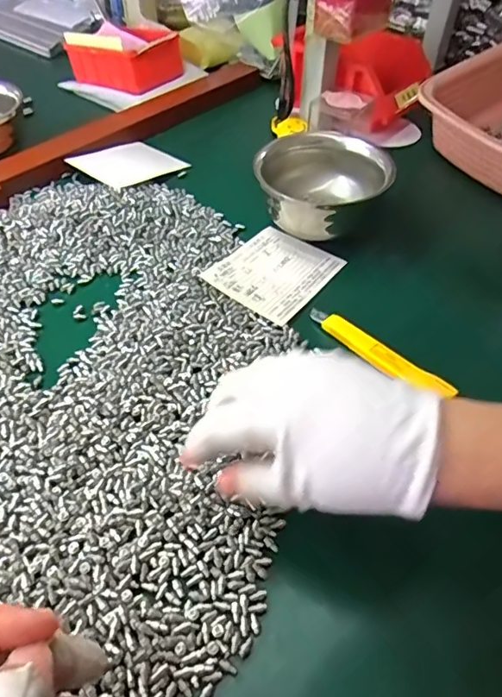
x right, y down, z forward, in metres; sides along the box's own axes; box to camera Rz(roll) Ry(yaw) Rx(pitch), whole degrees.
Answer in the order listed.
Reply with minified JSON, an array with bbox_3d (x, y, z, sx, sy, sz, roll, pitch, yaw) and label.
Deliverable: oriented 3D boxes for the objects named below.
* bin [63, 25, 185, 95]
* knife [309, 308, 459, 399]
[{"bbox_3d":[-0.171,-0.401,0.675,0.143,0.053,0.093,29,56,23],"label":"bin"},{"bbox_3d":[0.095,0.002,0.381,0.128,0.009,0.019,35,57,26],"label":"knife"}]

